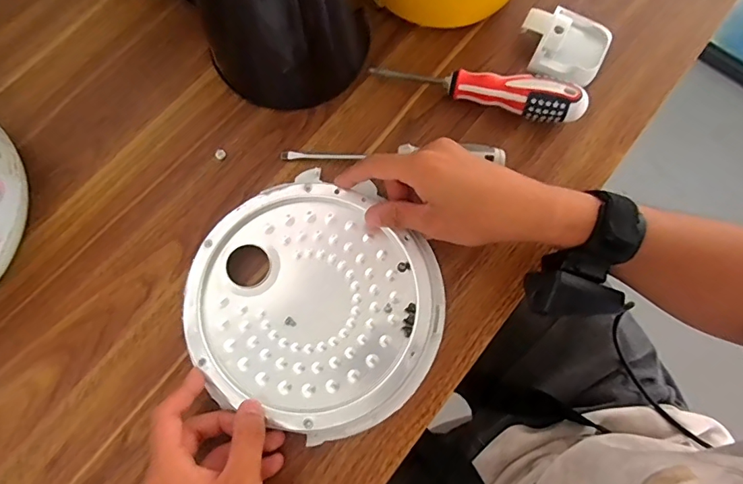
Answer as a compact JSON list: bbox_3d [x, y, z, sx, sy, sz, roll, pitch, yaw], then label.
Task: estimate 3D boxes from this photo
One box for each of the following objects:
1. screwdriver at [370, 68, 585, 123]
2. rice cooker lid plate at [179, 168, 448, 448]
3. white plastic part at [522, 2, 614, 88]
[{"bbox_3d":[0.095,-0.138,0.414,0.182,0.037,0.029,16,75,3],"label":"screwdriver"},{"bbox_3d":[-0.036,0.042,0.363,0.184,0.018,0.184,0,75,-1],"label":"rice cooker lid plate"},{"bbox_3d":[0.181,-0.188,0.438,0.079,0.017,0.079,30,76,7],"label":"white plastic part"}]

